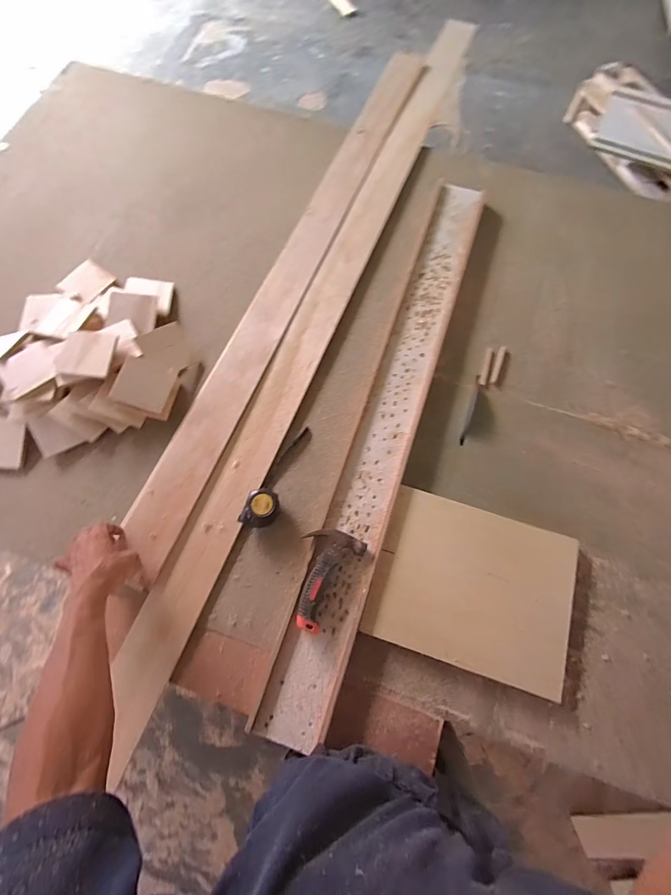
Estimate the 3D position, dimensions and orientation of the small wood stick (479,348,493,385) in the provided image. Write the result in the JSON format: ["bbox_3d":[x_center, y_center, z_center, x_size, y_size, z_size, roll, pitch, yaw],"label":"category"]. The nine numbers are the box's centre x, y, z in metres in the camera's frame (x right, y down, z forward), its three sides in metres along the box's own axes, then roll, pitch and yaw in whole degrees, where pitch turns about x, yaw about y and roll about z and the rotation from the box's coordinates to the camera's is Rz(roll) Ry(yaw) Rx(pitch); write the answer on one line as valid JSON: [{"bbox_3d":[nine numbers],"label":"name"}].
[{"bbox_3d":[0.308,-0.164,0.785,0.014,0.008,0.089,17,72,3],"label":"small wood stick"}]

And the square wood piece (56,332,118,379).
[{"bbox_3d":[-0.461,-0.173,0.710,0.099,0.011,0.090,4,72,1],"label":"square wood piece"}]

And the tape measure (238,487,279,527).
[{"bbox_3d":[-0.129,0.104,0.670,0.061,0.043,0.071,19,73,4],"label":"tape measure"}]

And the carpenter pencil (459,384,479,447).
[{"bbox_3d":[0.259,-0.065,0.743,0.014,0.006,0.125,20,73,4],"label":"carpenter pencil"}]

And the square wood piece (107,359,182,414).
[{"bbox_3d":[-0.348,-0.117,0.708,0.090,0.004,0.096,22,71,-22],"label":"square wood piece"}]

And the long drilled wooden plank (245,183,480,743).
[{"bbox_3d":[0.112,-0.078,0.721,0.115,0.023,1.111,18,72,4],"label":"long drilled wooden plank"}]

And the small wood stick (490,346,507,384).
[{"bbox_3d":[0.335,-0.171,0.789,0.015,0.012,0.086,20,73,4],"label":"small wood stick"}]

